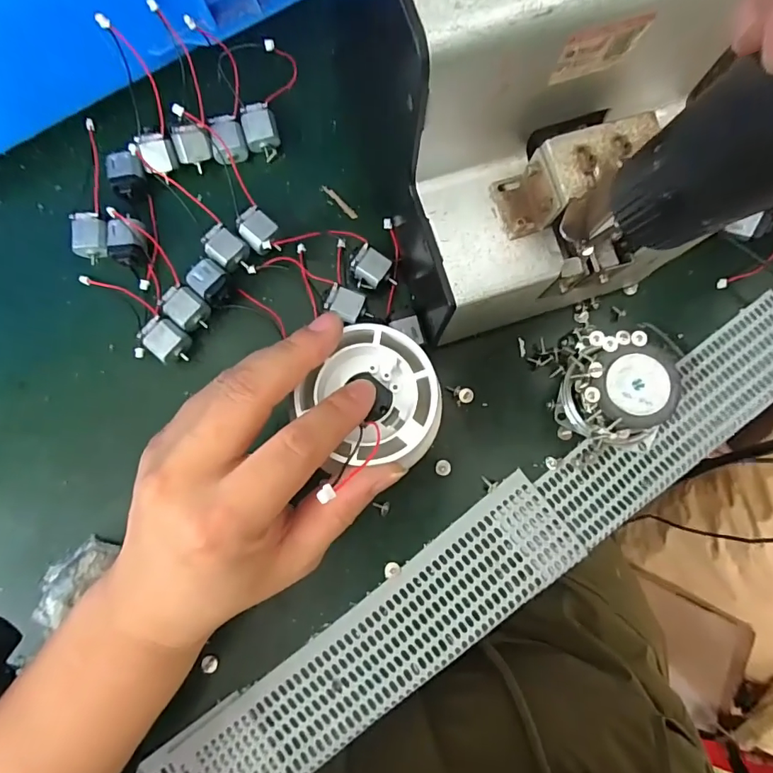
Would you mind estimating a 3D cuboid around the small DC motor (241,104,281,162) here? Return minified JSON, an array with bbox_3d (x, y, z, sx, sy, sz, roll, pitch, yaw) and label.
[{"bbox_3d":[-0.073,-0.148,0.280,0.019,0.020,0.025,-18,79,-2],"label":"small DC motor"}]

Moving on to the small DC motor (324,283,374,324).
[{"bbox_3d":[-0.020,-0.044,0.262,0.024,0.010,0.016,26,81,6],"label":"small DC motor"}]

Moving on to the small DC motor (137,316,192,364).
[{"bbox_3d":[-0.120,-0.024,0.262,0.025,0.013,0.020,38,83,8],"label":"small DC motor"}]

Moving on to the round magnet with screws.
[{"bbox_3d":[0.123,0.002,0.250,0.058,0.029,0.054,12,80,4],"label":"round magnet with screws"}]

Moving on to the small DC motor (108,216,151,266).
[{"bbox_3d":[-0.144,-0.081,0.268,0.021,0.014,0.023,-5,79,1],"label":"small DC motor"}]

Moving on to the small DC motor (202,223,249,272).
[{"bbox_3d":[-0.089,-0.077,0.269,0.023,0.014,0.019,42,83,8],"label":"small DC motor"}]

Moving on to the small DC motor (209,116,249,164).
[{"bbox_3d":[-0.091,-0.142,0.276,0.019,0.014,0.022,-8,79,0],"label":"small DC motor"}]

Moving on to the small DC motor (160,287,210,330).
[{"bbox_3d":[-0.110,-0.043,0.264,0.025,0.011,0.020,39,83,8],"label":"small DC motor"}]

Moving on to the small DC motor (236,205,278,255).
[{"bbox_3d":[-0.072,-0.087,0.271,0.025,0.016,0.018,42,83,8],"label":"small DC motor"}]

